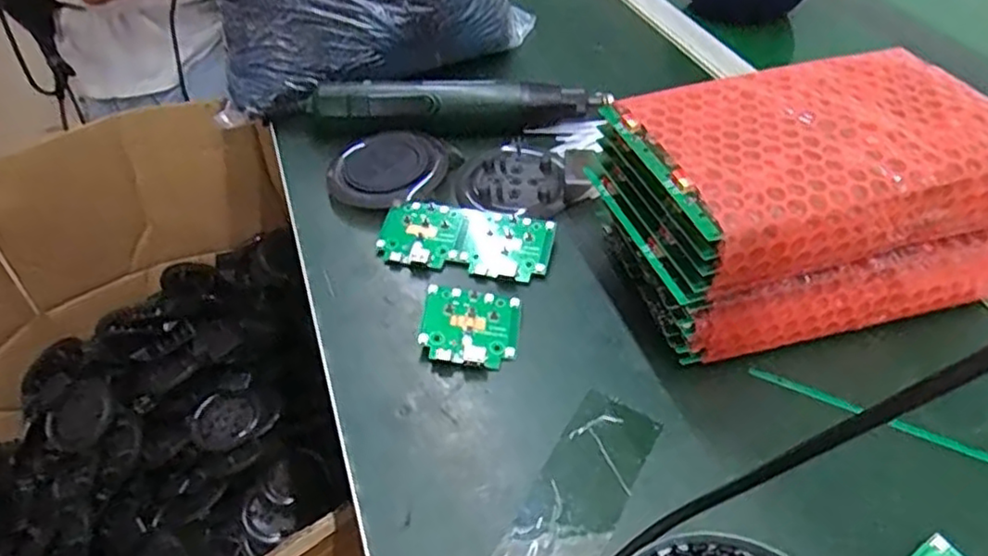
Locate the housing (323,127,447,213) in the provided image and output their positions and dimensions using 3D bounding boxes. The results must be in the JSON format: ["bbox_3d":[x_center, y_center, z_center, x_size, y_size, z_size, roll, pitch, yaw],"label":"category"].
[{"bbox_3d":[-0.082,-0.082,0.509,0.089,0.021,0.089,-1,46,1],"label":"housing"}]

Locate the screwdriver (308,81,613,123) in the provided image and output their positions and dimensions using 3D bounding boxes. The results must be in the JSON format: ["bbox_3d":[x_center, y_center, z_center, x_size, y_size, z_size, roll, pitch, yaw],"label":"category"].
[{"bbox_3d":[-0.029,-0.138,0.539,0.238,0.038,0.033,-3,46,-1],"label":"screwdriver"}]

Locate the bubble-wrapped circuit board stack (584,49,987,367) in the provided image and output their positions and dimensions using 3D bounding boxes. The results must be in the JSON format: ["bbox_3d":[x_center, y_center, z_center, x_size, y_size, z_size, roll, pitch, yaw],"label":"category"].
[{"bbox_3d":[0.183,-0.044,0.399,0.219,0.111,0.131,-11,46,-9],"label":"bubble-wrapped circuit board stack"}]

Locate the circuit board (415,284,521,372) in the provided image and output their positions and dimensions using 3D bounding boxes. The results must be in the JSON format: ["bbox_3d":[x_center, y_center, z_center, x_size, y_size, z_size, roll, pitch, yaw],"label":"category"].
[{"bbox_3d":[-0.015,0.029,0.401,0.057,0.015,0.051,4,46,6],"label":"circuit board"}]

